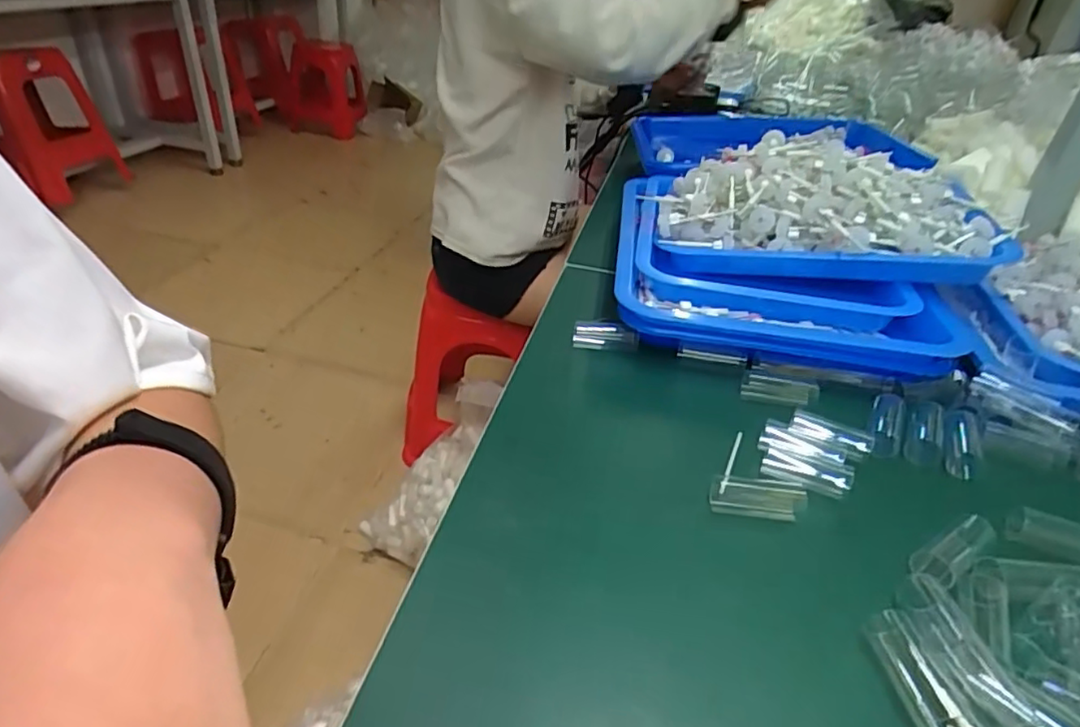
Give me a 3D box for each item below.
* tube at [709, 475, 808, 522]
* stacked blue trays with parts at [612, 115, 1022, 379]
[{"bbox_3d":[0.125,0.078,0.351,0.053,0.016,0.017,9,35,4],"label":"tube"},{"bbox_3d":[0.240,-0.150,0.591,0.300,0.129,0.426,9,35,5],"label":"stacked blue trays with parts"}]

